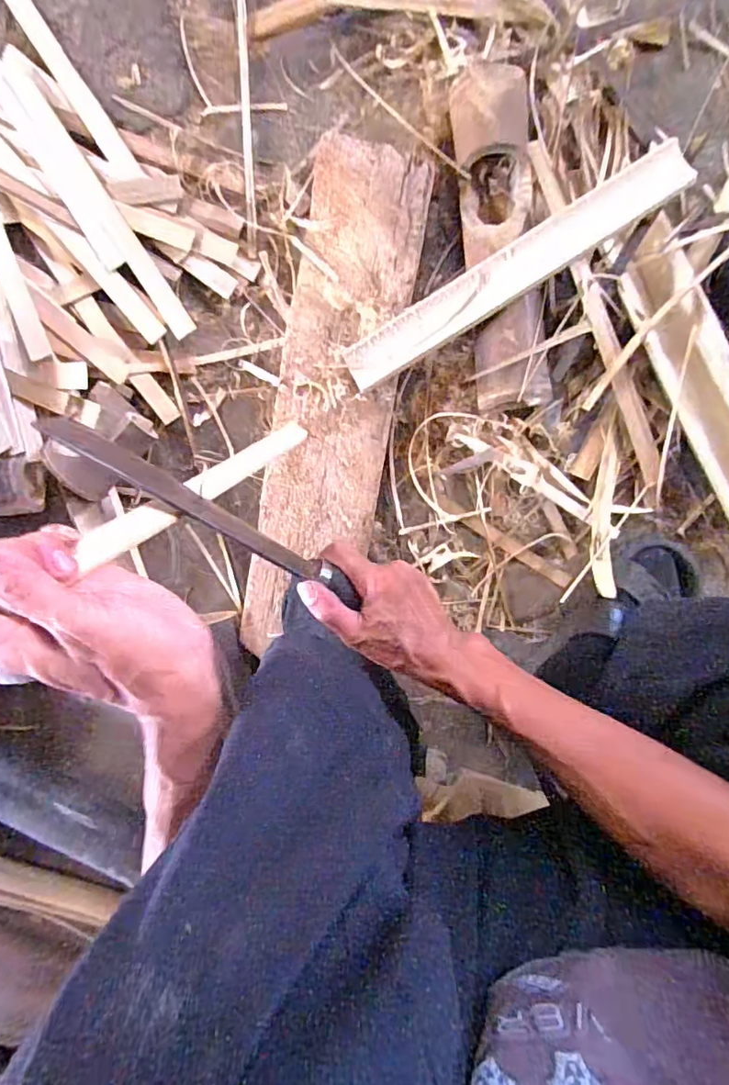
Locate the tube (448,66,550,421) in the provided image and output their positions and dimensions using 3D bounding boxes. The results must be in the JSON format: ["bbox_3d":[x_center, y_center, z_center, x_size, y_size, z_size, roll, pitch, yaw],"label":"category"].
[{"bbox_3d":[0.133,-0.290,0.525,0.067,0.054,0.307,-6,94,4],"label":"tube"}]

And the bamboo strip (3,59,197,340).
[{"bbox_3d":[-0.281,-0.363,0.566,0.024,0.011,0.328,-33,92,5],"label":"bamboo strip"}]

